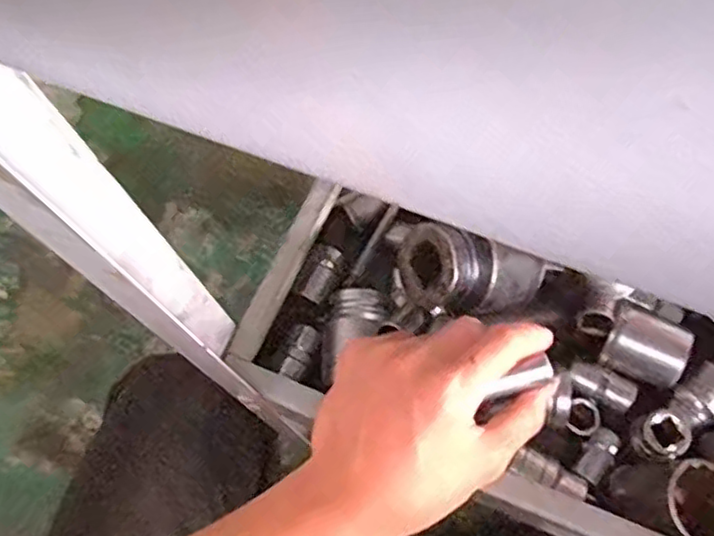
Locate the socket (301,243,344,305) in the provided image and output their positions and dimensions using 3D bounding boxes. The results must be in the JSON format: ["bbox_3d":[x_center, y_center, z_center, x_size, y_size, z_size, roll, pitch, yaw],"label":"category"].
[{"bbox_3d":[-0.021,0.004,0.408,0.014,0.016,0.037,21,69,11],"label":"socket"}]

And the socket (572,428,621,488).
[{"bbox_3d":[0.133,0.104,0.364,0.016,0.012,0.035,37,73,17],"label":"socket"}]

